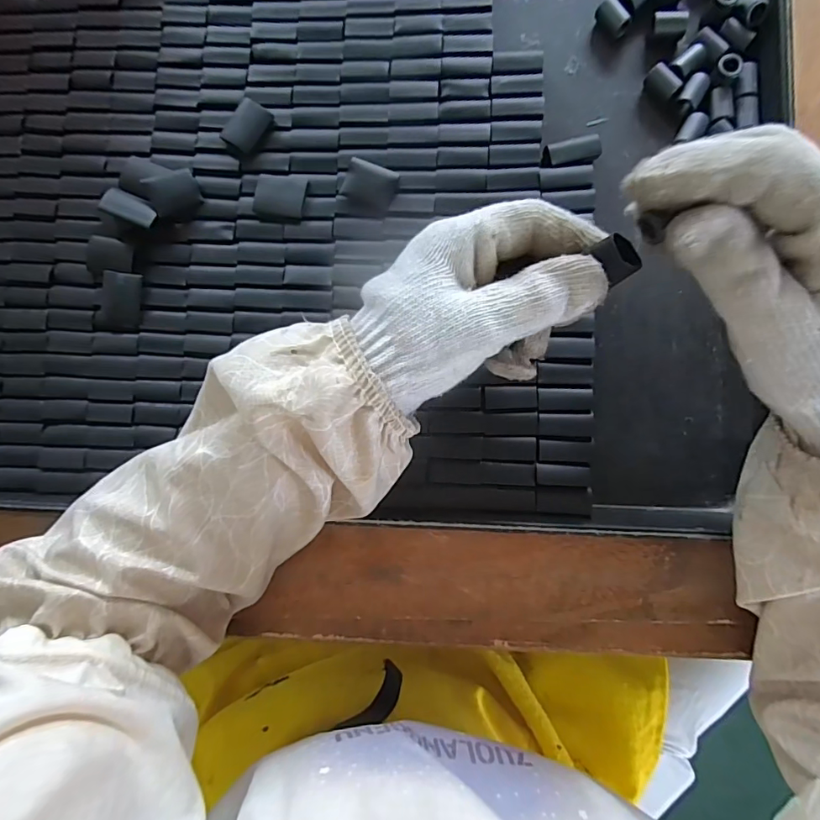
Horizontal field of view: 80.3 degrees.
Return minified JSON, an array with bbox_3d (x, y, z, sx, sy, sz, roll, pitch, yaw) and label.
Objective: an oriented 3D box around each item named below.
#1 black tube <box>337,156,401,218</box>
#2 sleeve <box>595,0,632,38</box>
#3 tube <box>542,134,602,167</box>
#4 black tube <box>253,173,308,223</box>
[{"bbox_3d":[-0.026,-0.138,0.303,0.032,0.007,0.029,22,87,5],"label":"black tube"},{"bbox_3d":[0.129,-0.248,0.308,0.010,0.014,0.024,-43,84,0],"label":"sleeve"},{"bbox_3d":[0.098,-0.158,0.300,0.035,0.014,0.016,-8,85,3],"label":"tube"},{"bbox_3d":[-0.083,-0.136,0.310,0.033,0.004,0.030,8,86,4],"label":"black tube"}]

